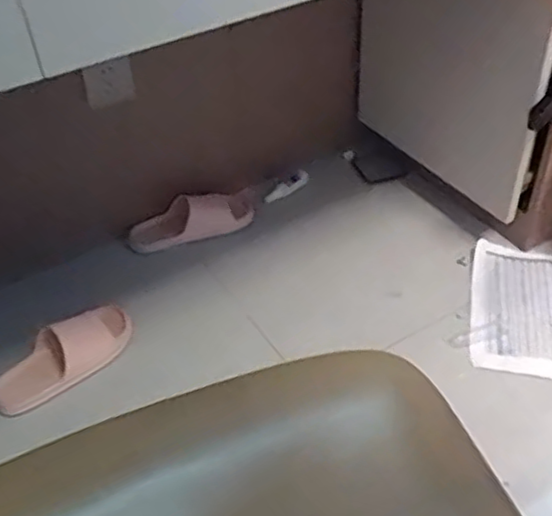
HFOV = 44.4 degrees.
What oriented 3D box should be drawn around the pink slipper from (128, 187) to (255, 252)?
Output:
[{"bbox_3d":[-0.168,-0.079,1.389,0.276,0.075,0.090,-17,44,-13],"label":"pink slipper"}]

